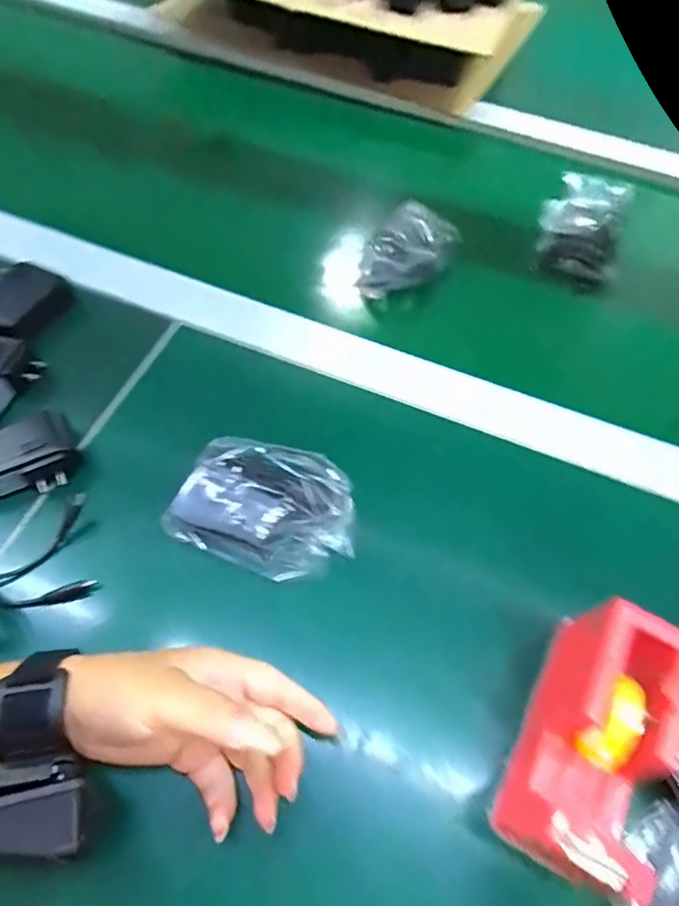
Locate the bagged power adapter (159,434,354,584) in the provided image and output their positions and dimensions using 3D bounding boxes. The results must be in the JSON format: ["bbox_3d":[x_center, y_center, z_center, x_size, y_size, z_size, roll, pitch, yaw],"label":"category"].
[{"bbox_3d":[-0.051,0.038,0.360,0.118,0.044,0.078,11,57,3],"label":"bagged power adapter"}]

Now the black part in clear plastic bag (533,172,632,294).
[{"bbox_3d":[0.259,-0.245,0.567,0.077,0.072,0.118,15,57,6],"label":"black part in clear plastic bag"}]

